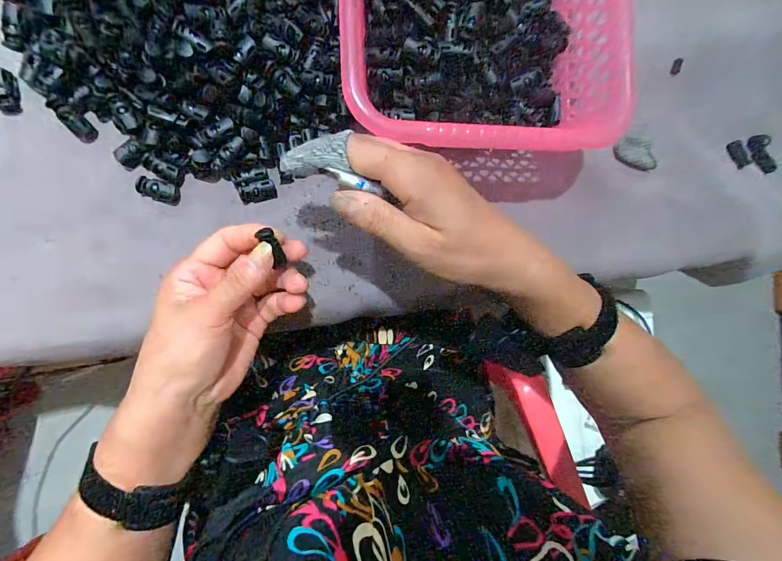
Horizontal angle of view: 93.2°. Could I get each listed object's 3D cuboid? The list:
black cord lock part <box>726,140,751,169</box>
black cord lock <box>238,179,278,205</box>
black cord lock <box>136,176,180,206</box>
[{"bbox_3d":[0.369,-0.134,0.392,0.007,0.014,0.029,-18,80,-8],"label":"black cord lock part"},{"bbox_3d":[-0.105,-0.070,0.293,0.027,0.013,0.015,-14,94,-10],"label":"black cord lock"},{"bbox_3d":[-0.175,-0.068,0.278,0.028,0.007,0.015,19,88,-11],"label":"black cord lock"}]

